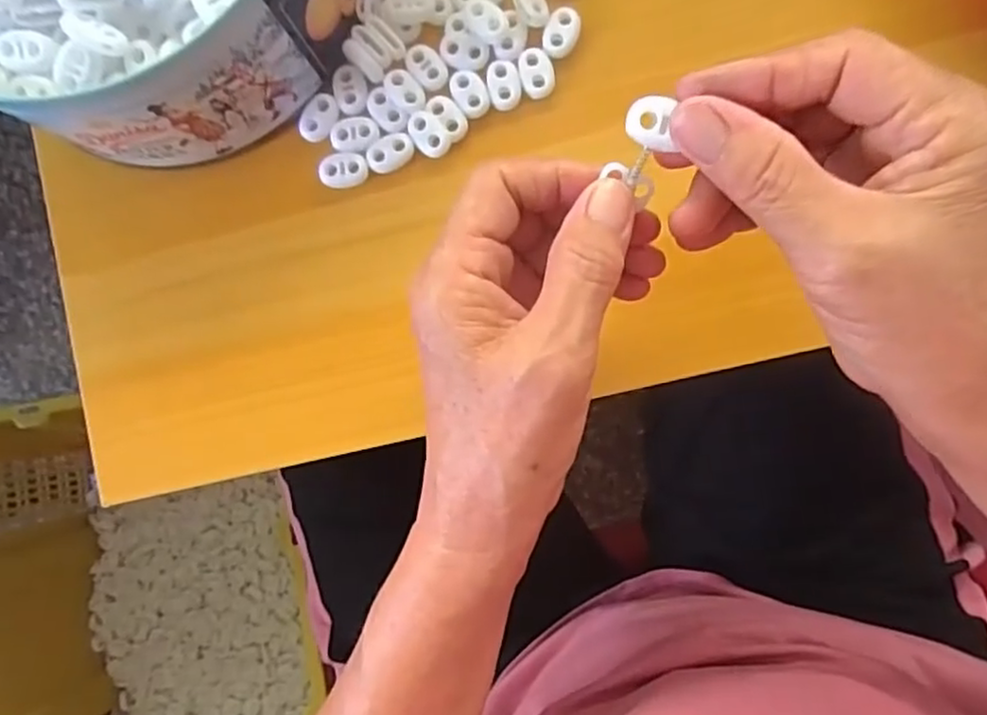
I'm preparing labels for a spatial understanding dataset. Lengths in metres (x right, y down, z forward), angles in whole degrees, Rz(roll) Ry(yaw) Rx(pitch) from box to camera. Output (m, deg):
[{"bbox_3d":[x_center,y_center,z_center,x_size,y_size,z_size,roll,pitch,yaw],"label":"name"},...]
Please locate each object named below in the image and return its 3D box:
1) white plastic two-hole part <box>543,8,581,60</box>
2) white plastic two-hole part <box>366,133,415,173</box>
[{"bbox_3d":[0.031,-0.147,0.310,0.015,0.004,0.022,22,89,5],"label":"white plastic two-hole part"},{"bbox_3d":[-0.047,-0.094,0.314,0.022,0.004,0.014,-24,86,3],"label":"white plastic two-hole part"}]

